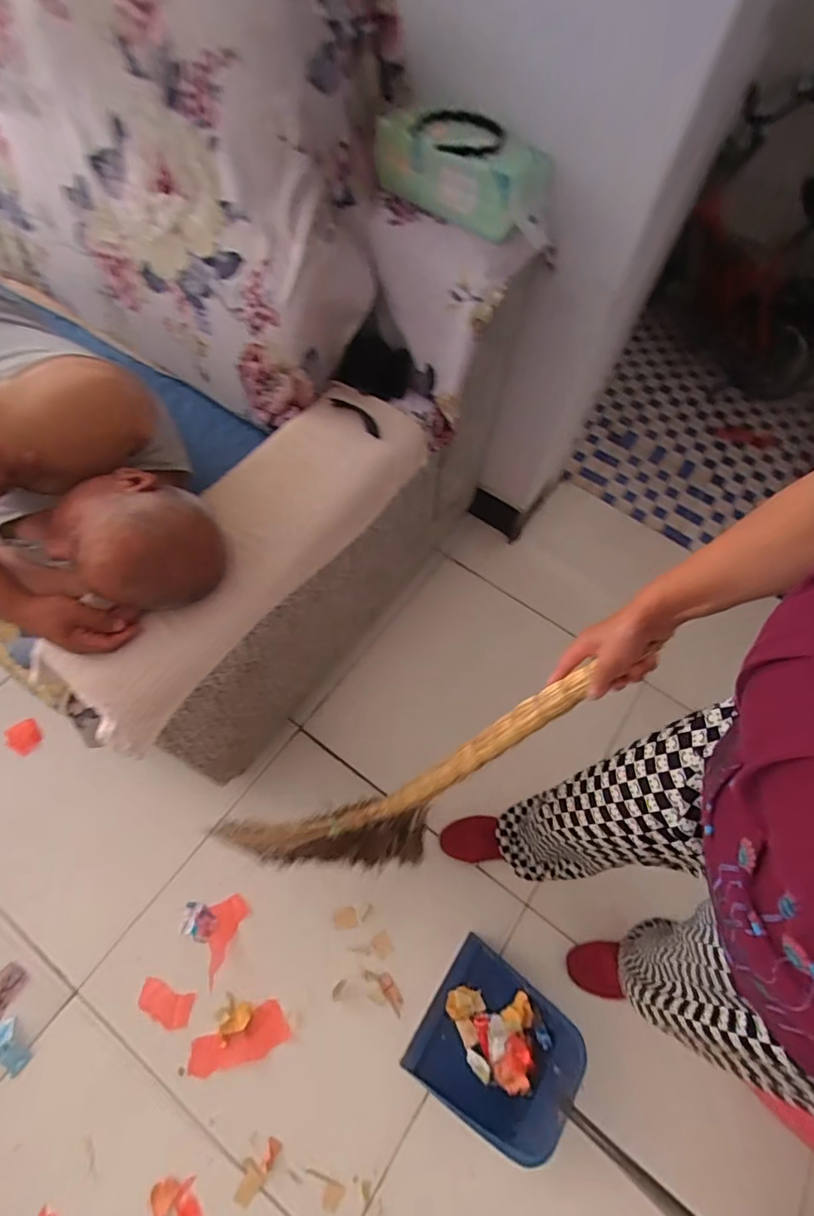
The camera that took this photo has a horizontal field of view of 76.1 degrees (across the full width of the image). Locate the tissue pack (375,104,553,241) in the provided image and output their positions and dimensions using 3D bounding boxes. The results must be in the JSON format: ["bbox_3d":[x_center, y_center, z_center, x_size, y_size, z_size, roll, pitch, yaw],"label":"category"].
[{"bbox_3d":[0.091,-0.695,0.825,0.261,0.090,0.131,23,64,6],"label":"tissue pack"}]

